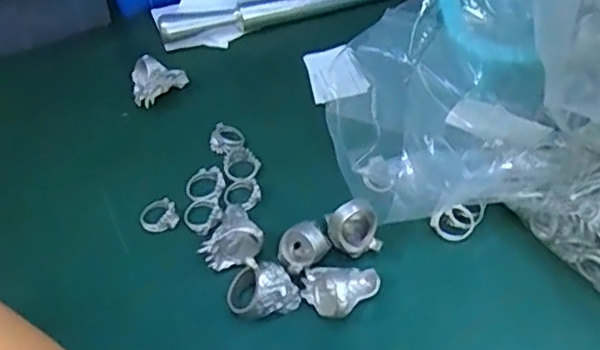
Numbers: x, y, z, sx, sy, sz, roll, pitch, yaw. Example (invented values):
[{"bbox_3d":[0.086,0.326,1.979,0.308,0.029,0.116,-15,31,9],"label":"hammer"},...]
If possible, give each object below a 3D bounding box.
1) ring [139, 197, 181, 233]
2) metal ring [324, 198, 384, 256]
[{"bbox_3d":[-0.083,0.023,0.372,0.022,0.005,0.021,-1,49,1],"label":"ring"},{"bbox_3d":[0.029,0.029,0.345,0.026,0.032,0.020,-12,49,-8],"label":"metal ring"}]

